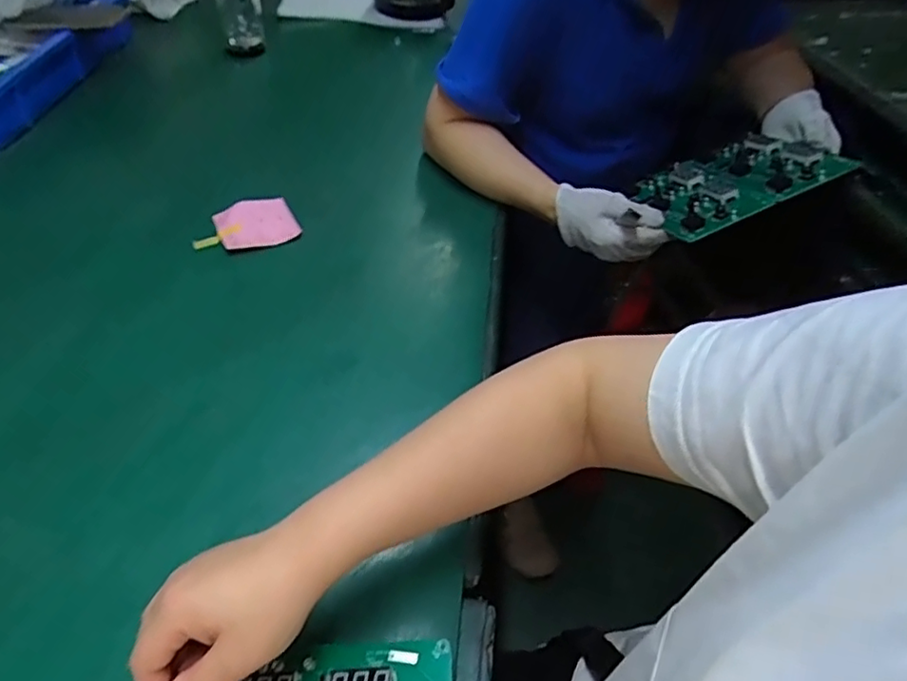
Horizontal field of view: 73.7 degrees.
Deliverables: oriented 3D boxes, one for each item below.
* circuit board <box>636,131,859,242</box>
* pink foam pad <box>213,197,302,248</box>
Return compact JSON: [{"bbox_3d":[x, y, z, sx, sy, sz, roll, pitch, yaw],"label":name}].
[{"bbox_3d":[0.302,-0.175,0.658,0.194,0.016,0.134,-23,39,-6],"label":"circuit board"},{"bbox_3d":[-0.236,-0.143,0.718,0.088,0.010,0.087,-20,52,-23],"label":"pink foam pad"}]

